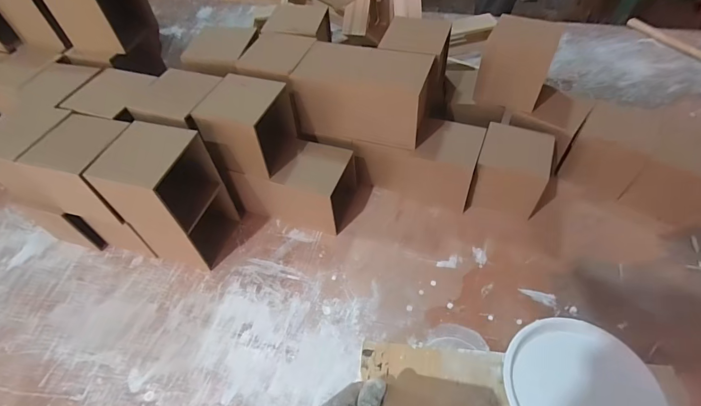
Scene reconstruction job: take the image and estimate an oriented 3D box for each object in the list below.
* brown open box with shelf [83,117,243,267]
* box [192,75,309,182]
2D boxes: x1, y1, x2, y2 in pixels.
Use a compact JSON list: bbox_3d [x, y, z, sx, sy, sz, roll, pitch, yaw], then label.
[{"bbox_3d":[-0.281,-0.002,0.590,0.117,0.226,0.111,11,53,13],"label":"brown open box with shelf"},{"bbox_3d":[-0.158,-0.123,0.610,0.122,0.132,0.116,12,53,14],"label":"box"}]

